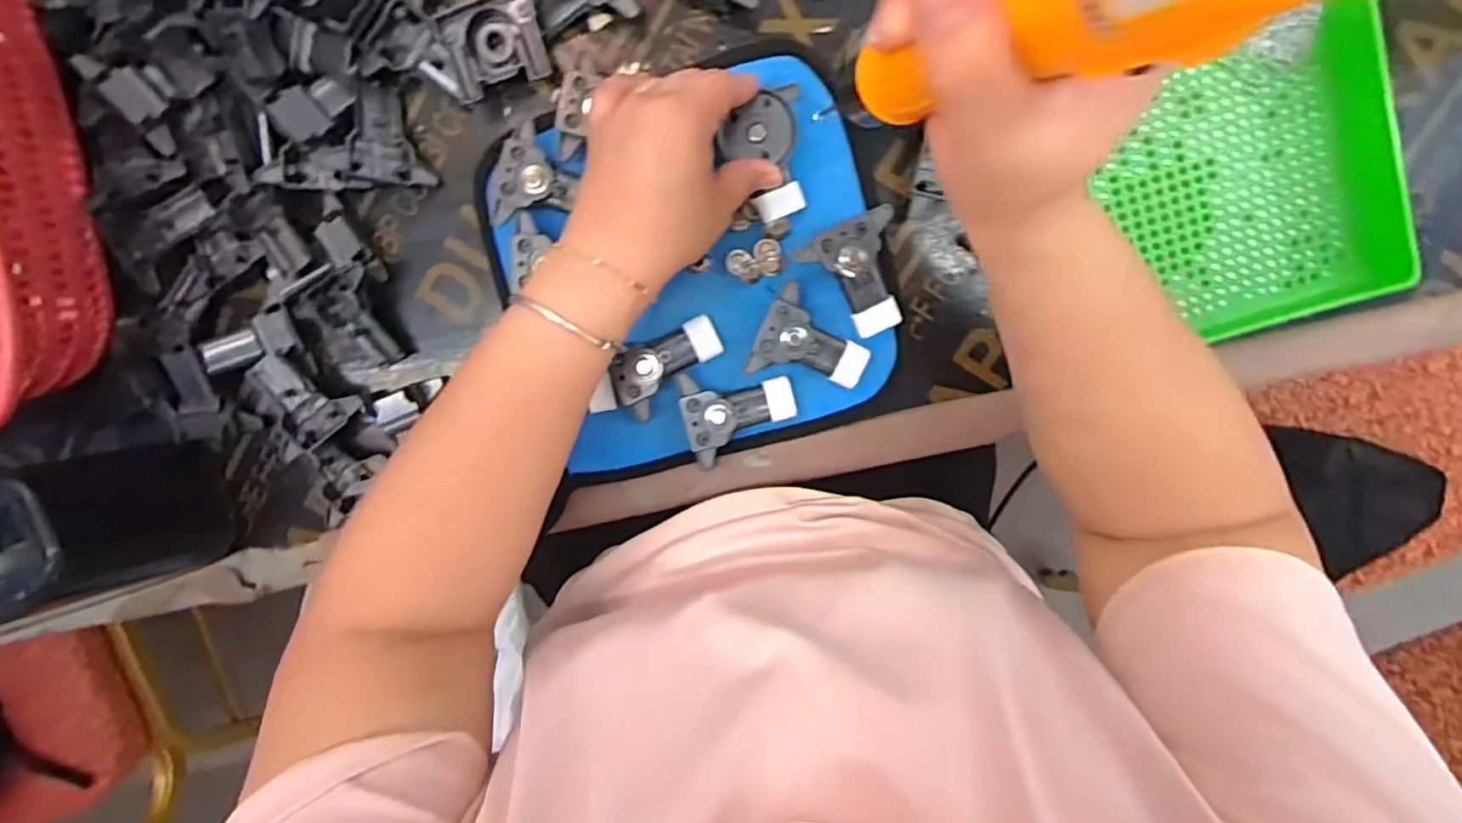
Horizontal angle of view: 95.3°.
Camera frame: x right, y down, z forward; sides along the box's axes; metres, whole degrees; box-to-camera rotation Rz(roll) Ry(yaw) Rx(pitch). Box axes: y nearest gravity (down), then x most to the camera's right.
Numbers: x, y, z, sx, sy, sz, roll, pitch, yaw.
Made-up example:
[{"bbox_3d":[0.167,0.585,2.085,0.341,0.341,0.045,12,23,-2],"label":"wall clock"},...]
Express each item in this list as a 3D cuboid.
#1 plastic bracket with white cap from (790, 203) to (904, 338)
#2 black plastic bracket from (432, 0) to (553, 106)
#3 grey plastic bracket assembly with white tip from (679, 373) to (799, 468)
[{"bbox_3d":[0.075,-0.075,0.377,0.054,0.022,0.063,-26,96,6],"label":"plastic bracket with white cap"},{"bbox_3d":[-0.133,-0.207,0.379,0.054,0.019,0.050,-16,97,5],"label":"black plastic bracket"},{"bbox_3d":[0.005,0.001,0.387,0.064,0.017,0.052,-12,98,4],"label":"grey plastic bracket assembly with white tip"}]

